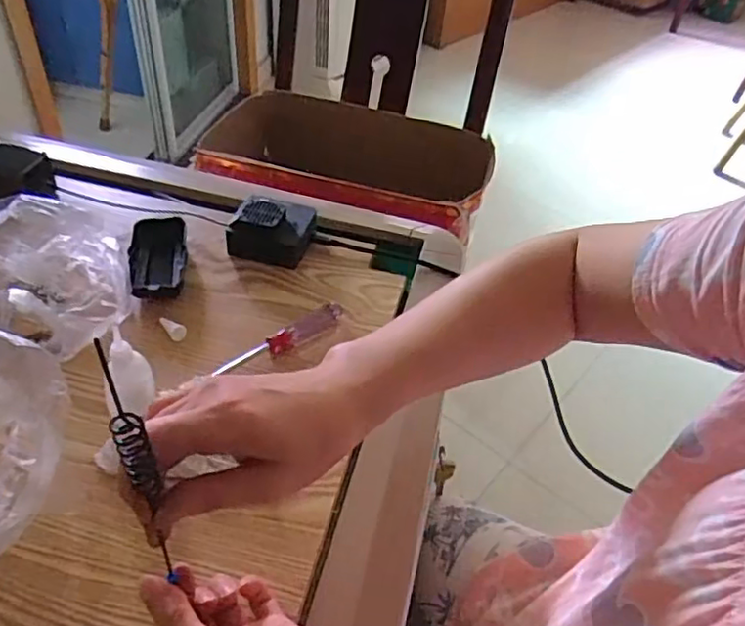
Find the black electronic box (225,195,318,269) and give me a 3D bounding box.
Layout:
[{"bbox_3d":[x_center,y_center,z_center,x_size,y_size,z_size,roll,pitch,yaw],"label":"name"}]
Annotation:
[{"bbox_3d":[-0.104,-0.085,0.647,0.084,0.048,0.057,9,43,3],"label":"black electronic box"}]

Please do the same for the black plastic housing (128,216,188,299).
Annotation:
[{"bbox_3d":[-0.210,-0.053,0.610,0.052,0.022,0.113,-7,45,-14],"label":"black plastic housing"}]

